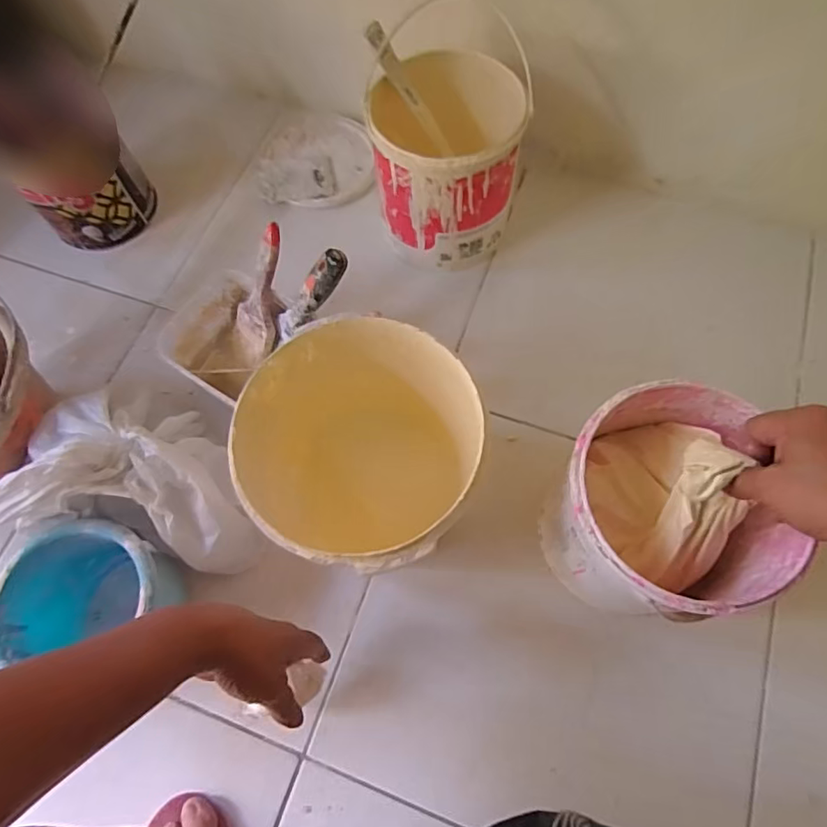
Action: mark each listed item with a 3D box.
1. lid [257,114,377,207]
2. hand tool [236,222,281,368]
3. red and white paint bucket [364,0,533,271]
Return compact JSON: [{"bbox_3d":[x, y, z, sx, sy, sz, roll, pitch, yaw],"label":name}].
[{"bbox_3d":[-0.142,-0.386,0.798,0.164,0.015,0.185,-1,68,1],"label":"lid"},{"bbox_3d":[-0.177,-0.137,0.617,0.065,0.168,0.023,27,32,12],"label":"hand tool"},{"bbox_3d":[0.045,-0.310,0.673,0.178,0.173,0.181,6,68,4],"label":"red and white paint bucket"}]

